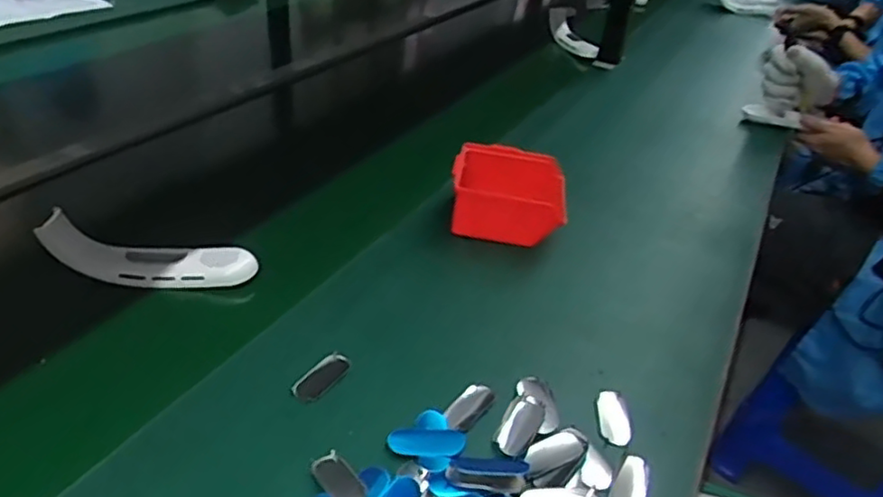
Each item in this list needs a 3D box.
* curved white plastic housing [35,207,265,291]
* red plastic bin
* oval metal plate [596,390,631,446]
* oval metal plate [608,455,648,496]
[{"bbox_3d":[-0.289,0.002,0.661,0.194,0.056,0.042,5,33,-3],"label":"curved white plastic housing"},{"bbox_3d":[0.079,-0.064,0.797,0.135,0.079,0.126,10,35,2],"label":"red plastic bin"},{"bbox_3d":[0.148,0.144,0.563,0.025,0.006,0.059,7,33,1],"label":"oval metal plate"},{"bbox_3d":[0.146,0.182,0.506,0.025,0.006,0.057,22,36,22],"label":"oval metal plate"}]

